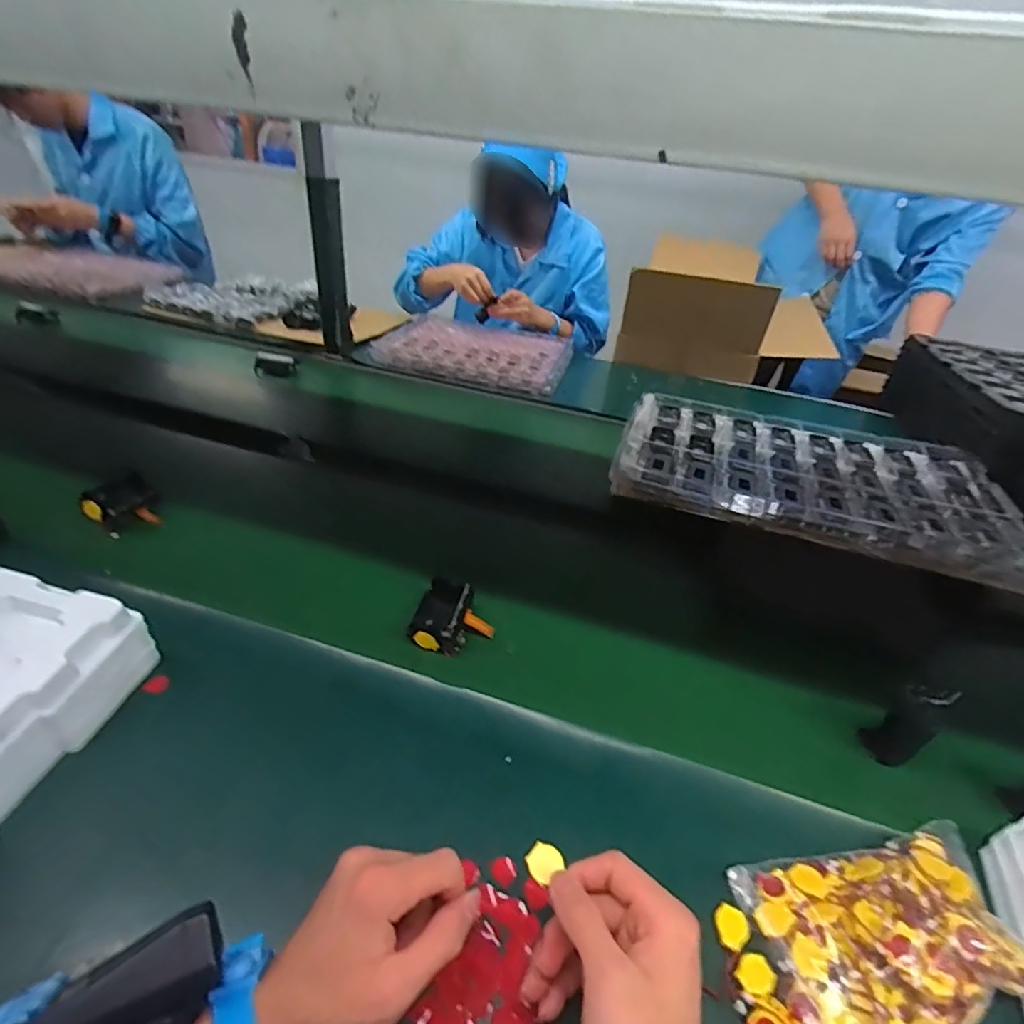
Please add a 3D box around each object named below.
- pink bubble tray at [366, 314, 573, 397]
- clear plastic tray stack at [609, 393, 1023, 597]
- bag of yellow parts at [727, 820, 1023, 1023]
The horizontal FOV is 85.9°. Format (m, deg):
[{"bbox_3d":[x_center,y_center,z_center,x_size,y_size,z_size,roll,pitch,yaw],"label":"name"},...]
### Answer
[{"bbox_3d":[-0.071,-0.345,1.169,0.379,0.035,0.320,12,36,9],"label":"pink bubble tray"},{"bbox_3d":[0.420,-0.055,0.791,0.520,0.039,0.316,14,36,12],"label":"clear plastic tray stack"},{"bbox_3d":[0.246,0.267,0.350,0.164,0.039,0.112,-4,37,-14],"label":"bag of yellow parts"}]

